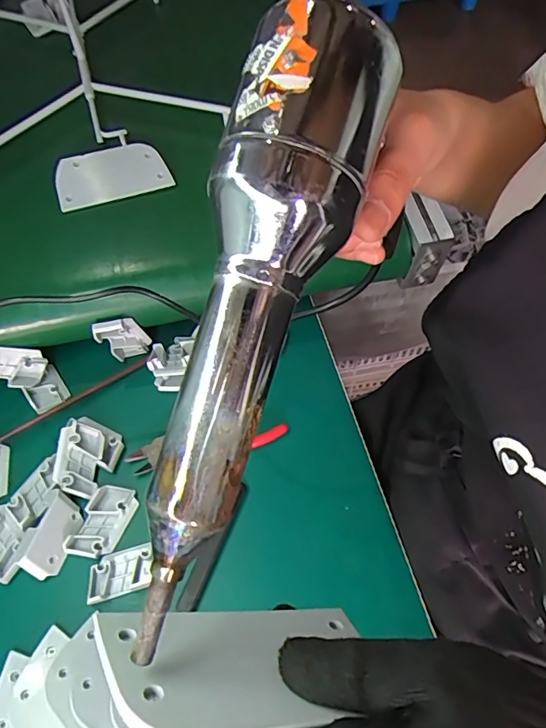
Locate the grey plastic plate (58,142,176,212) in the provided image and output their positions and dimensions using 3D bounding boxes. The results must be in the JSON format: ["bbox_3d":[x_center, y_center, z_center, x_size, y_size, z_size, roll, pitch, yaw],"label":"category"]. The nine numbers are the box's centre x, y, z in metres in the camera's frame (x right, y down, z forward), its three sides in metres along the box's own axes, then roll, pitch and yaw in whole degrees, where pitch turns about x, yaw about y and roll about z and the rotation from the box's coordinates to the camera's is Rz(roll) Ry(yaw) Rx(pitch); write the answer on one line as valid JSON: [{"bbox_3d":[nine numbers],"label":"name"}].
[{"bbox_3d":[-0.168,-0.198,0.510,0.112,0.011,0.053,-16,87,-12],"label":"grey plastic plate"}]

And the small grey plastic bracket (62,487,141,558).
[{"bbox_3d":[-0.149,0.138,0.431,0.035,0.013,0.064,20,61,13],"label":"small grey plastic bracket"}]

